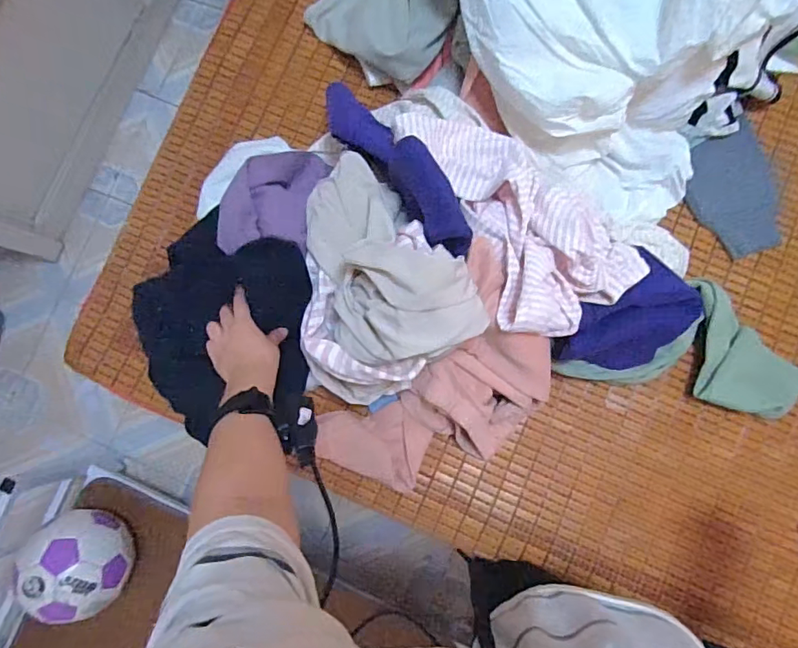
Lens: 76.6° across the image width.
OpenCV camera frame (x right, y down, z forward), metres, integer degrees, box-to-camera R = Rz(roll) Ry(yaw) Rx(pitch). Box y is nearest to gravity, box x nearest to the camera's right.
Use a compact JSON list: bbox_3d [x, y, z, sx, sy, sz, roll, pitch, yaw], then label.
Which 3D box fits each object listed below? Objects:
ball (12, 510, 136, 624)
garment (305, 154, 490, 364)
[{"bbox_3d":[-0.636,0.466,1.018,0.176,0.192,0.210,-30,82,0],"label":"ball"},{"bbox_3d":[-0.034,-0.074,0.571,0.158,0.113,0.270,-33,82,0],"label":"garment"}]

